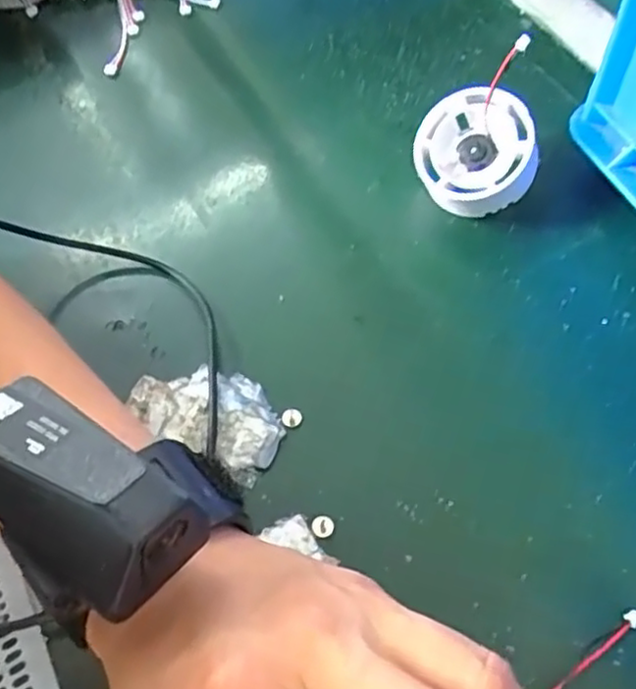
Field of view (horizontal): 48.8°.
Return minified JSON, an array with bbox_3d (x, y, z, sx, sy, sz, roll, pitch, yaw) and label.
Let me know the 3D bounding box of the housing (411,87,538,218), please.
[{"bbox_3d":[0.075,-0.091,0.334,0.055,0.026,0.056,0,91,22],"label":"housing"}]

